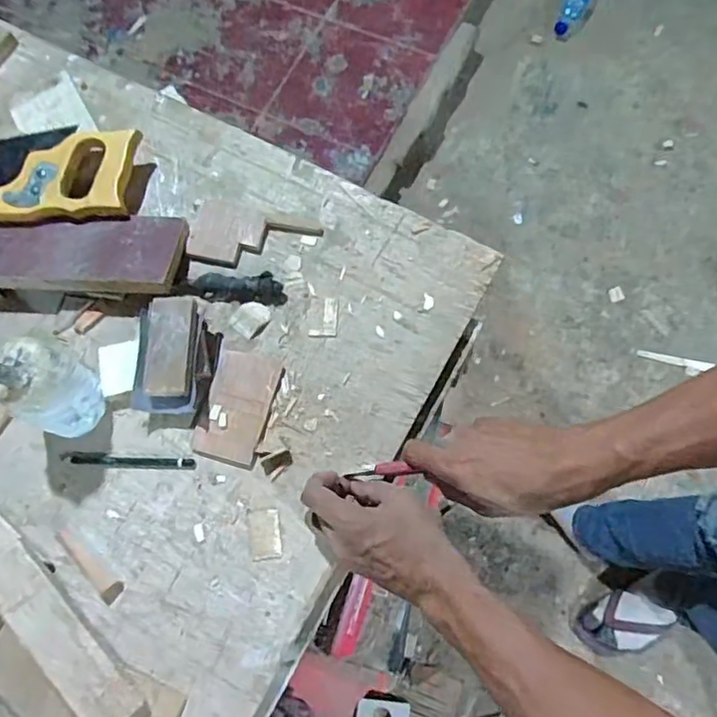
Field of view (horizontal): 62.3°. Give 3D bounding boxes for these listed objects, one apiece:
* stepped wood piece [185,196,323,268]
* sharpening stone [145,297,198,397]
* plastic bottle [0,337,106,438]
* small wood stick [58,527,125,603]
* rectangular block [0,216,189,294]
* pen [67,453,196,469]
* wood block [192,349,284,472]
[{"bbox_3d":[-0.113,-0.125,0.622,0.130,0.012,0.073,13,75,9],"label":"stepped wood piece"},{"bbox_3d":[-0.176,-0.013,0.556,0.042,0.011,0.098,0,72,-8],"label":"sharpening stone"},{"bbox_3d":[-0.277,0.024,0.516,0.064,0.134,0.067,18,74,8],"label":"plastic bottle"},{"bbox_3d":[-0.237,0.181,0.524,0.019,0.006,0.079,-43,75,-8],"label":"small wood stick"},{"bbox_3d":[-0.291,-0.104,0.600,0.222,0.017,0.089,-2,59,1],"label":"rectangular block"},{"bbox_3d":[-0.211,0.096,0.557,0.118,0.009,0.011,2,74,6],"label":"pen"},{"bbox_3d":[-0.115,0.046,0.567,0.063,0.009,0.106,12,75,8],"label":"wood block"}]

